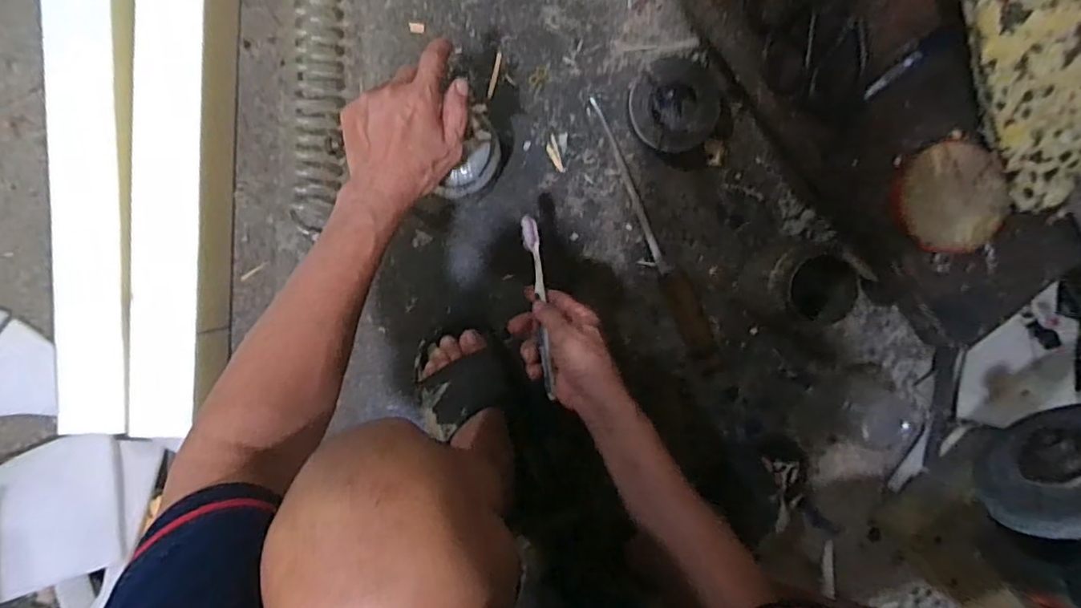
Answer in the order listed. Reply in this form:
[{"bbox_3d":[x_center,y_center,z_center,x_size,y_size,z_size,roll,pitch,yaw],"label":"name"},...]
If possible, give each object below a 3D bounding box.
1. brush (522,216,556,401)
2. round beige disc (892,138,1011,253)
[{"bbox_3d":[-0.001,0.000,0.583,0.017,0.014,0.188,-7,76,-2],"label":"brush"},{"bbox_3d":[0.387,-0.100,0.540,0.092,0.024,0.103,-38,95,-1],"label":"round beige disc"}]

